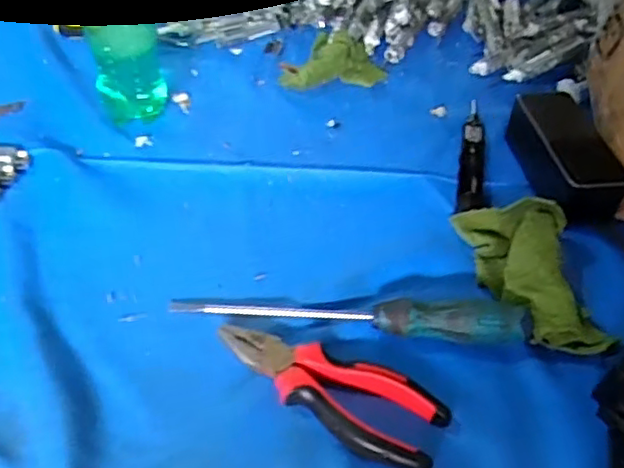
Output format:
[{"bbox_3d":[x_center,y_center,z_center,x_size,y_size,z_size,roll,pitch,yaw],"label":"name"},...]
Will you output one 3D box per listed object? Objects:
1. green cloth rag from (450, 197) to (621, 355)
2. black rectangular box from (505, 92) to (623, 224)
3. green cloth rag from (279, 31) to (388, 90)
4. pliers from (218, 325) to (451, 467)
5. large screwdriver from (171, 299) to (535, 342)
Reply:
[{"bbox_3d":[0.166,0.024,0.472,0.068,0.034,0.136,-6,49,-10],"label":"green cloth rag"},{"bbox_3d":[0.219,-0.069,0.552,0.066,0.041,0.136,-4,49,-8],"label":"black rectangular box"},{"bbox_3d":[0.020,-0.189,0.676,0.110,0.025,0.075,-6,49,-10],"label":"green cloth rag"},{"bbox_3d":[0.010,0.098,0.405,0.151,0.016,0.052,23,51,16],"label":"pliers"},{"bbox_3d":[0.027,0.054,0.436,0.246,0.034,0.029,5,48,0],"label":"large screwdriver"}]

